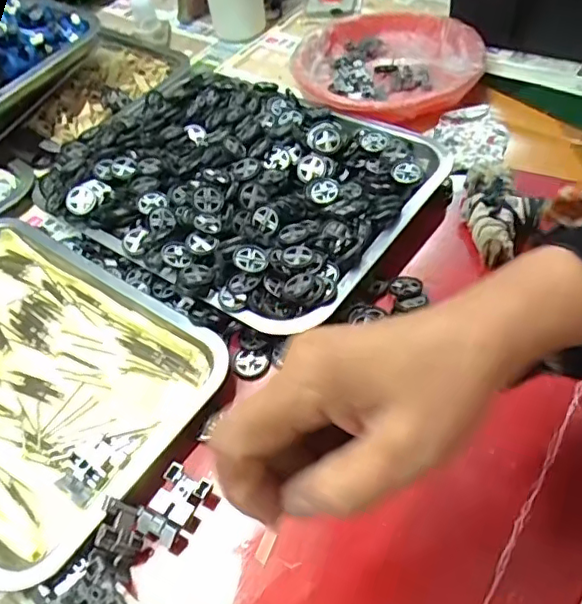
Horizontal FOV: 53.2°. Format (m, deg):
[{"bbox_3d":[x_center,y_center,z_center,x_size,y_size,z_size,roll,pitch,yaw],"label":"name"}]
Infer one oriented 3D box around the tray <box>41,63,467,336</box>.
[{"bbox_3d":[-0.064,-0.123,0.545,0.357,0.042,0.251,26,58,25],"label":"tray"}]

